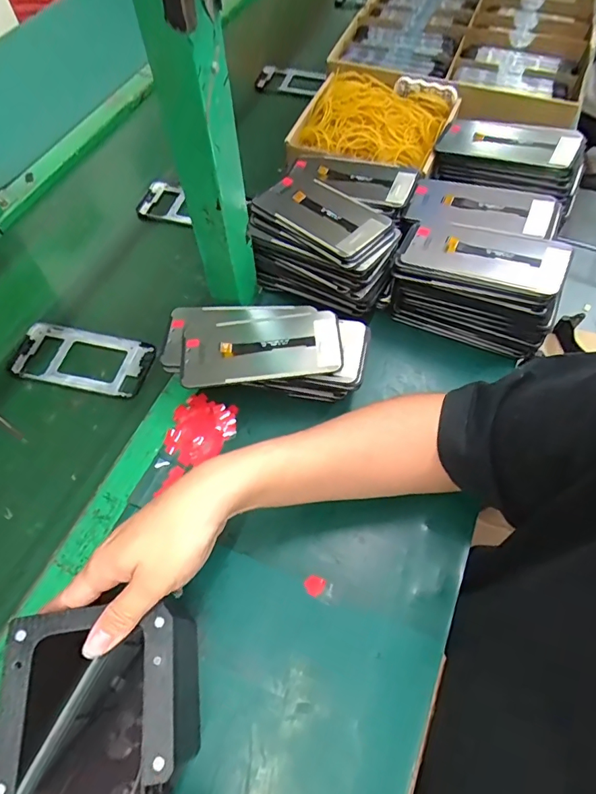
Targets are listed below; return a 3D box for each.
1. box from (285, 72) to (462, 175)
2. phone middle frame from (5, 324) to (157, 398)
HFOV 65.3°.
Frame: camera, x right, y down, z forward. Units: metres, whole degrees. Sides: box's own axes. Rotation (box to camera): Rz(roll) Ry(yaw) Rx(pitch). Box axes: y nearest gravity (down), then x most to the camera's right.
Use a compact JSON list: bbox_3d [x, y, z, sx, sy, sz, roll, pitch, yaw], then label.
[{"bbox_3d":[0.101,-0.363,0.608,0.189,0.041,0.186,18,63,10],"label":"box"},{"bbox_3d":[-0.248,-0.044,0.535,0.158,0.004,0.075,12,62,7],"label":"phone middle frame"}]

